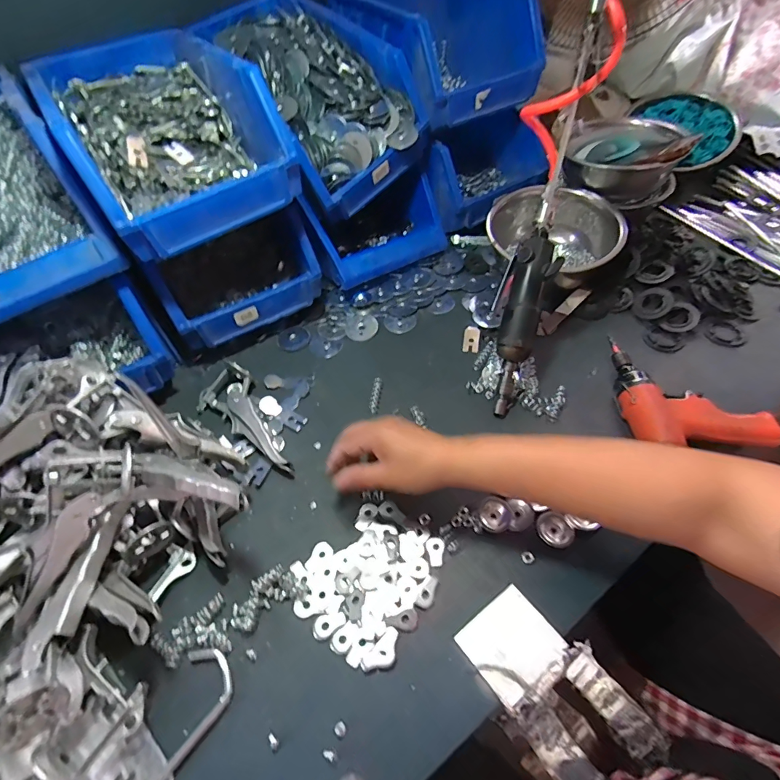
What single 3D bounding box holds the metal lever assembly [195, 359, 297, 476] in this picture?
[{"bbox_3d":[-0.176,0.038,0.501,0.071,0.031,0.179,-29,55,-17],"label":"metal lever assembly"}]

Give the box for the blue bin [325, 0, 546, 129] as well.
[{"bbox_3d":[0.061,-0.541,0.660,0.214,0.128,0.319,-22,53,-12],"label":"blue bin"}]

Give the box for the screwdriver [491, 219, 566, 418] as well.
[{"bbox_3d":[0.150,-0.078,0.493,0.057,0.033,0.214,12,97,14],"label":"screwdriver"}]

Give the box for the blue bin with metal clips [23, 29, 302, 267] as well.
[{"bbox_3d":[-0.274,-0.312,0.510,0.197,0.114,0.341,-29,55,-17],"label":"blue bin with metal clips"}]

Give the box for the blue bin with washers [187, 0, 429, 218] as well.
[{"bbox_3d":[-0.110,-0.423,0.620,0.201,0.172,0.318,-30,55,-18],"label":"blue bin with washers"}]

